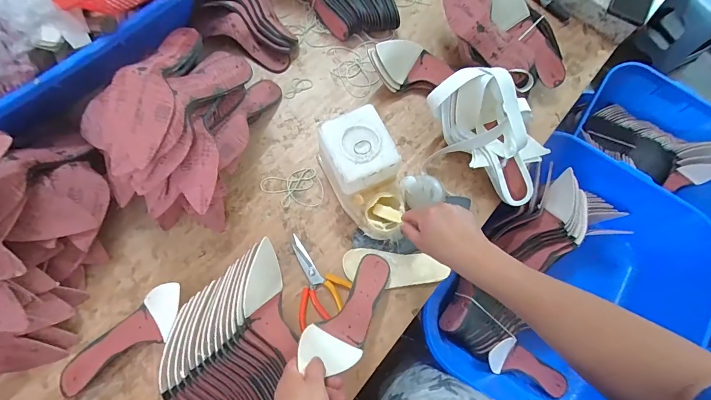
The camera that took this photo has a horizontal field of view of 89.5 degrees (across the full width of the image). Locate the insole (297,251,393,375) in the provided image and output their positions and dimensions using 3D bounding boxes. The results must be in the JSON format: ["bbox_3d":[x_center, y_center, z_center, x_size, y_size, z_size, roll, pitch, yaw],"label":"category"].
[{"bbox_3d":[-0.003,0.169,0.546,0.079,0.057,0.228,34,40,7],"label":"insole"}]

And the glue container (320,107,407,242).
[{"bbox_3d":[0.023,-0.038,0.611,0.114,0.119,0.197,-27,77,-9],"label":"glue container"}]

